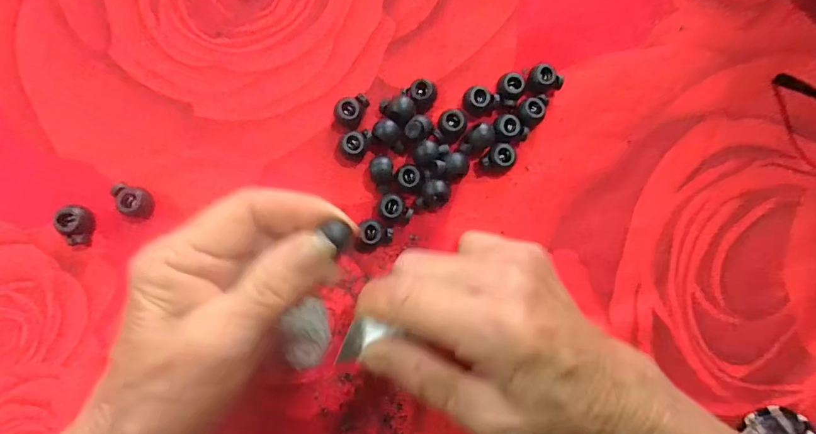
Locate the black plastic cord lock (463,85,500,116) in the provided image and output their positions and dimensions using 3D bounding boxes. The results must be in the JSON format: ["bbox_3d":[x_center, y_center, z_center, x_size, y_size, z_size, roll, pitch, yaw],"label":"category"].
[{"bbox_3d":[0.039,-0.063,0.226,0.018,0.009,0.015,17,97,-7],"label":"black plastic cord lock"}]

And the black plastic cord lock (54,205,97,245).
[{"bbox_3d":[-0.163,0.004,0.203,0.013,0.011,0.018,18,84,-5],"label":"black plastic cord lock"}]

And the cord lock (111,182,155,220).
[{"bbox_3d":[-0.137,-0.008,0.206,0.020,0.010,0.015,17,84,-5],"label":"cord lock"}]

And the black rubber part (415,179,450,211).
[{"bbox_3d":[0.014,-0.011,0.220,0.015,0.010,0.017,24,83,-5],"label":"black rubber part"}]

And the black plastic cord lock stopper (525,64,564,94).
[{"bbox_3d":[0.076,-0.076,0.231,0.019,0.010,0.014,-12,87,-8],"label":"black plastic cord lock stopper"}]

